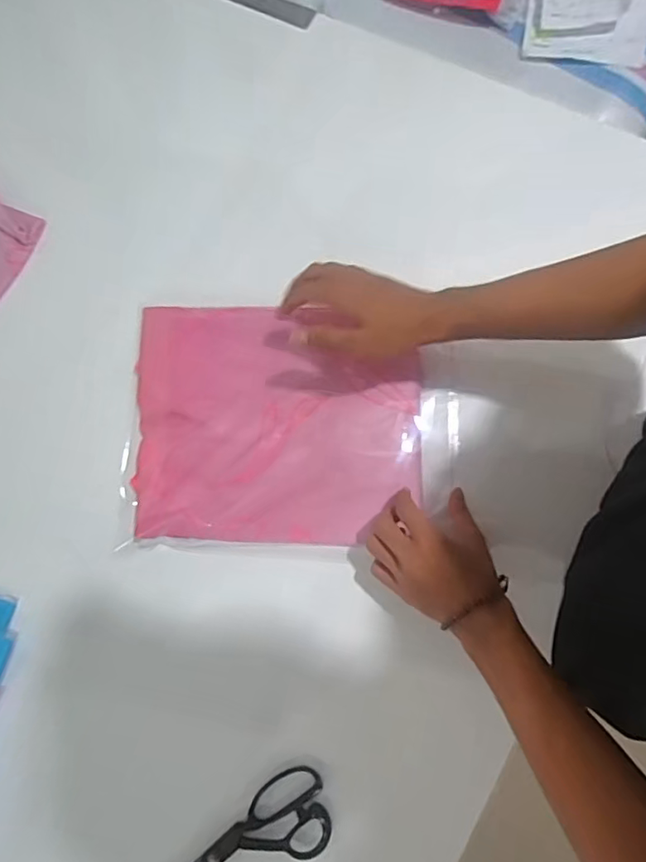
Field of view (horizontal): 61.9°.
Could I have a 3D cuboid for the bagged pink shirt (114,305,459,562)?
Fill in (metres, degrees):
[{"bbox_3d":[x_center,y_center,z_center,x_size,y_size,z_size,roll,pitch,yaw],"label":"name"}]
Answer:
[{"bbox_3d":[-0.038,-0.003,0.600,0.362,0.035,0.274,3,79,2],"label":"bagged pink shirt"}]

